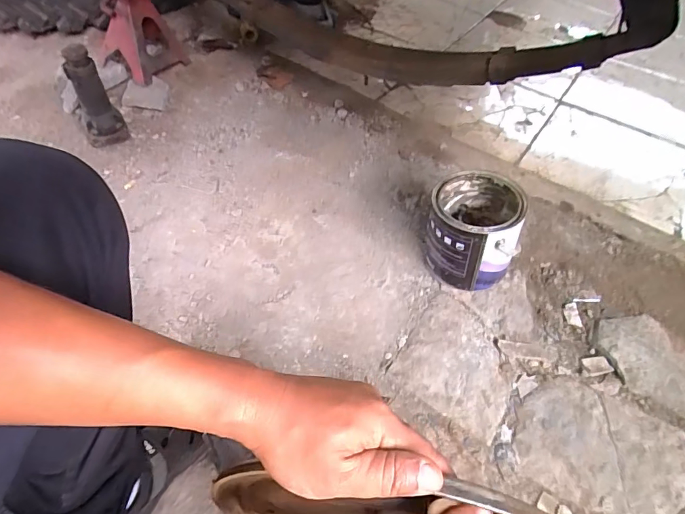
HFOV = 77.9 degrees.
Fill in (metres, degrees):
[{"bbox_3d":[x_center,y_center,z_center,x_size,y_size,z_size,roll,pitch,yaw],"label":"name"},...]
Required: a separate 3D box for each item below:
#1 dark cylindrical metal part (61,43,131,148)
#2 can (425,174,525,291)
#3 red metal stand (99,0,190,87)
[{"bbox_3d":[-0.526,-0.328,0.889,0.077,0.204,0.067,-19,56,-20],"label":"dark cylindrical metal part"},{"bbox_3d":[0.225,-0.043,0.745,0.143,0.175,0.143,3,51,-3],"label":"can"},{"bbox_3d":[-0.506,-0.572,0.999,0.152,0.319,0.136,7,51,0],"label":"red metal stand"}]

